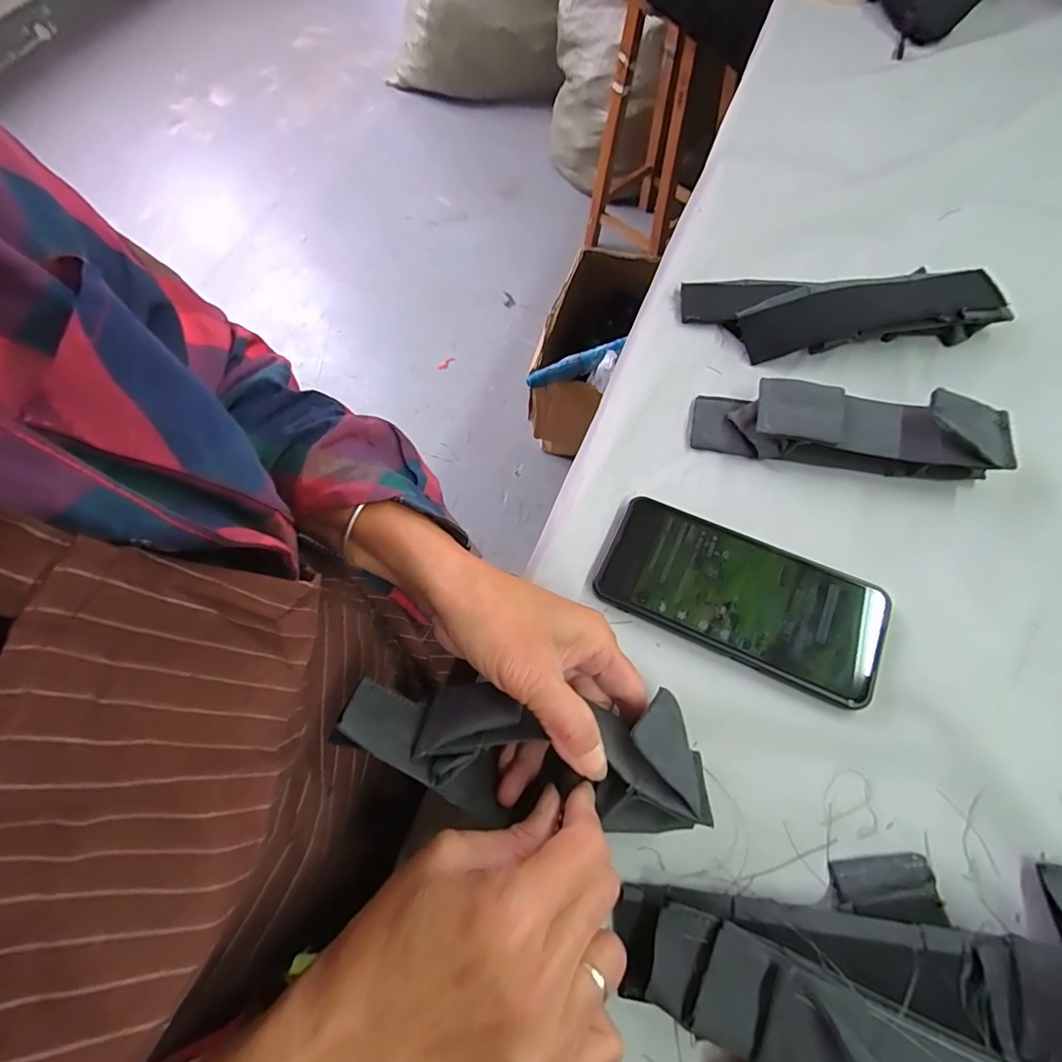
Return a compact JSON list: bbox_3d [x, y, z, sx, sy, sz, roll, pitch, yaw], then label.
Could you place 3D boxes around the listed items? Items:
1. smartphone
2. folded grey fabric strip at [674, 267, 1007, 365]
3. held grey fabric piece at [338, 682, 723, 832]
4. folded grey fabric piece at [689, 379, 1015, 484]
[{"bbox_3d":[0.125,0.039,0.298,0.162,0.009,0.075,23,69,13],"label":"smartphone"},{"bbox_3d":[0.234,-0.169,0.376,0.223,0.031,0.073,3,66,4],"label":"folded grey fabric strip"},{"bbox_3d":[-0.003,0.107,0.240,0.173,0.044,0.063,8,66,1],"label":"held grey fabric piece"},{"bbox_3d":[0.209,-0.071,0.329,0.190,0.035,0.048,9,66,7],"label":"folded grey fabric piece"}]

